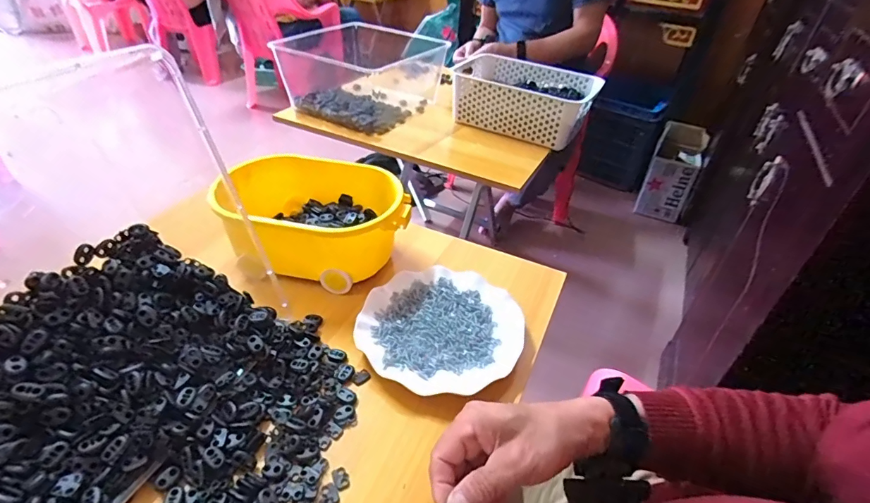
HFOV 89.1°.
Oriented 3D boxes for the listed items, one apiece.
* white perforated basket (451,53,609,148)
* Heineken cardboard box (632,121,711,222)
[{"bbox_3d":[0.195,-0.350,1.011,0.314,0.108,0.212,20,40,19],"label":"white perforated basket"},{"bbox_3d":[0.885,-0.282,1.656,0.162,0.337,0.195,24,42,23],"label":"Heineken cardboard box"}]

